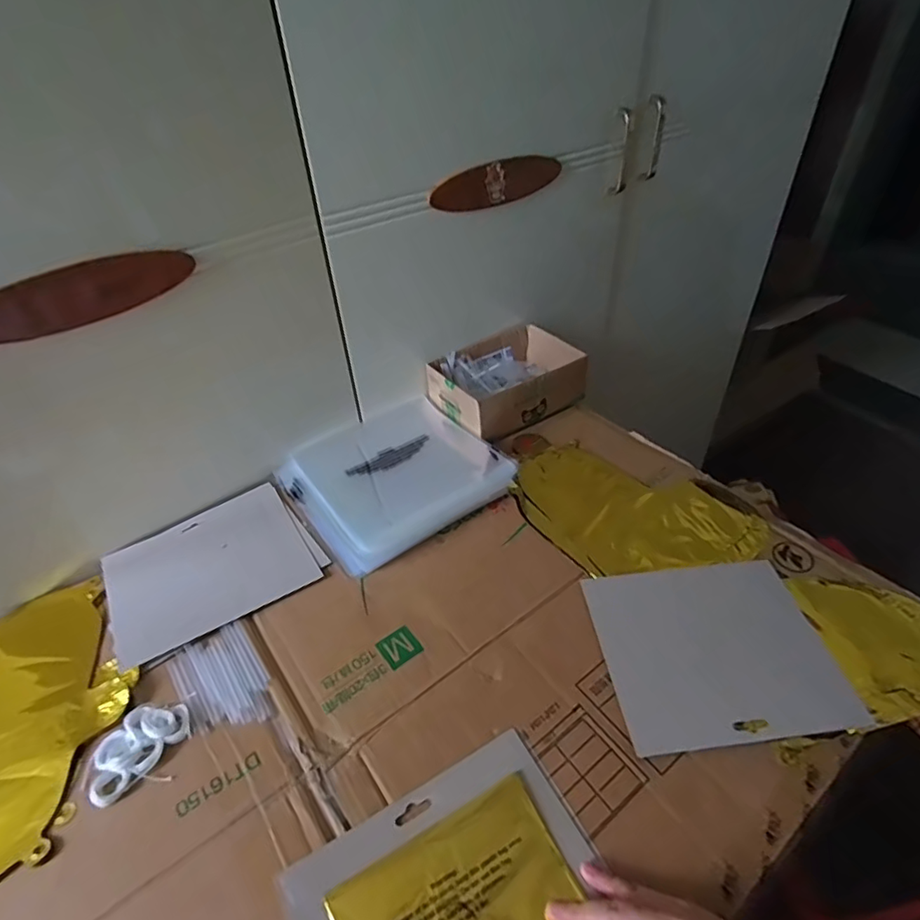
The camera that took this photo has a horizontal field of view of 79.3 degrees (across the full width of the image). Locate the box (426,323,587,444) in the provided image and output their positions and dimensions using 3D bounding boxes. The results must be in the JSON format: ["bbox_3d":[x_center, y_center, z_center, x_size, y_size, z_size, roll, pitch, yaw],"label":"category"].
[{"bbox_3d":[0.064,-0.109,0.774,0.185,0.065,0.136,-28,47,-25],"label":"box"}]

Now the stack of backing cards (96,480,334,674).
[{"bbox_3d":[-0.264,0.110,0.589,0.200,0.004,0.164,-27,46,-24],"label":"stack of backing cards"}]

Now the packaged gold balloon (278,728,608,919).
[{"bbox_3d":[0.000,0.298,0.366,0.194,0.010,0.160,-20,49,-23],"label":"packaged gold balloon"}]

